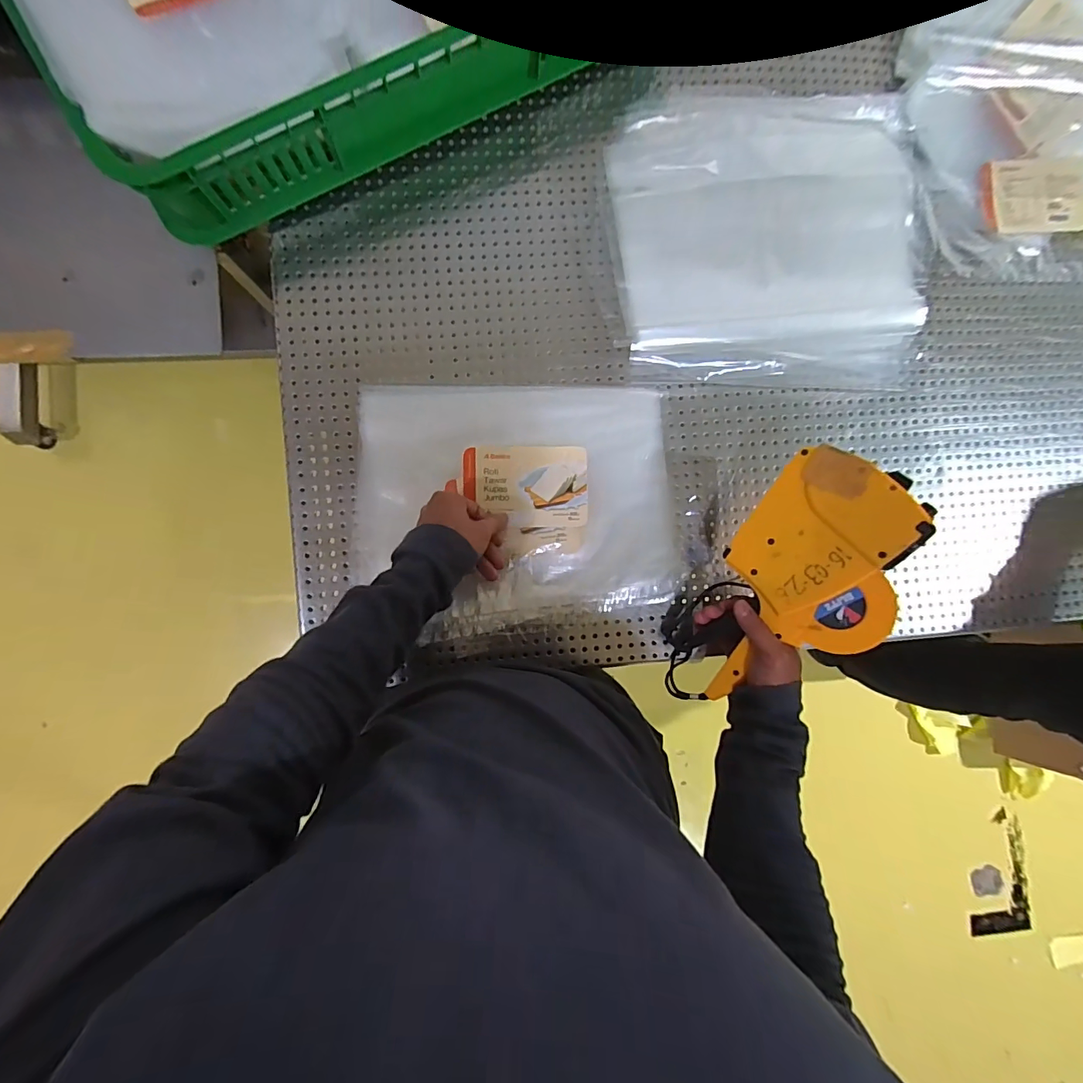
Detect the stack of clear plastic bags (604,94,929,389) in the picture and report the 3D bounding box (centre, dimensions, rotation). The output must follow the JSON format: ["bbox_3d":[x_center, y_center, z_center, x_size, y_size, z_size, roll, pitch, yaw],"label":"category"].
[{"bbox_3d":[0.240,-0.326,0.498,0.329,0.046,0.293,0,89,-4],"label":"stack of clear plastic bags"}]

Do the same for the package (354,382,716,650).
[{"bbox_3d":[-0.001,-0.035,0.497,0.381,0.024,0.255,-1,89,-4],"label":"package"}]

